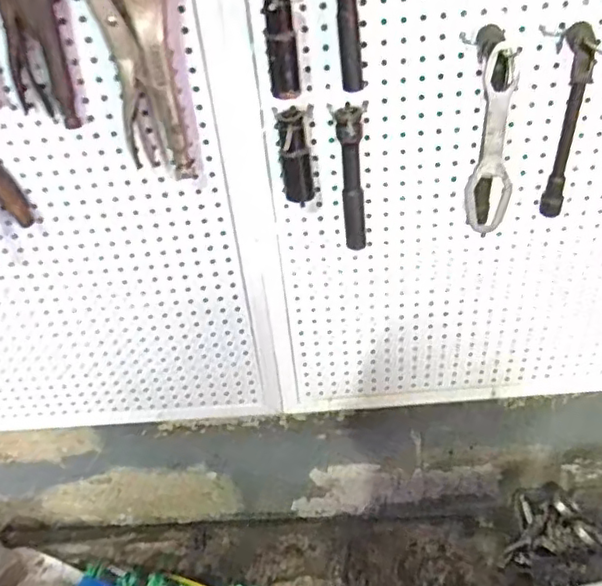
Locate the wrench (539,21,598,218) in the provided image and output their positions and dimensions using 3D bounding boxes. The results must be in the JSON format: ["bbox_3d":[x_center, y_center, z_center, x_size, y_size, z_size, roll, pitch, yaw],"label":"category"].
[{"bbox_3d":[0.220,-0.134,0.505,0.022,0.161,0.033,10,40,21],"label":"wrench"}]

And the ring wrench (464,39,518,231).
[{"bbox_3d":[0.155,-0.117,0.492,0.034,0.158,0.012,4,38,14],"label":"ring wrench"}]

